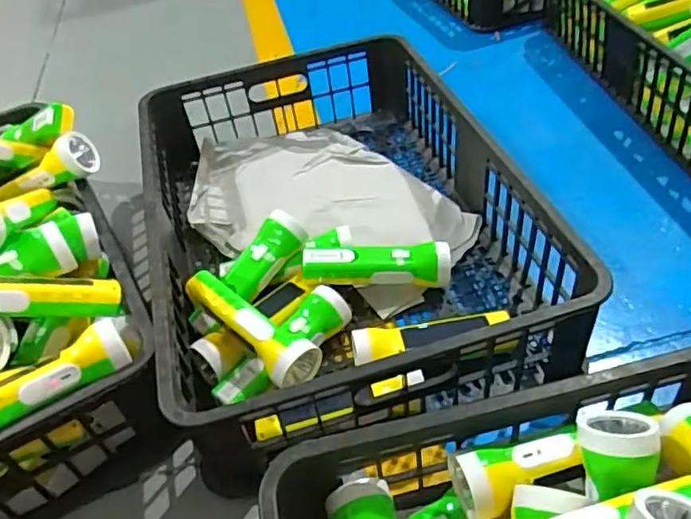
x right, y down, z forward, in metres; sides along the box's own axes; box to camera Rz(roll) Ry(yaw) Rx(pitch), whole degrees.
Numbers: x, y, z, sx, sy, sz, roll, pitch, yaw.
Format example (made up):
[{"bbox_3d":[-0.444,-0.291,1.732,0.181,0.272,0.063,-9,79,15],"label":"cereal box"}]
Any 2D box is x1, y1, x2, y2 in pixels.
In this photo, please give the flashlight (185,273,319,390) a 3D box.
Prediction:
[{"bbox_3d":[-0.097,0.071,0.614,0.166,0.047,0.045,31,58,33],"label":"flashlight"}]

